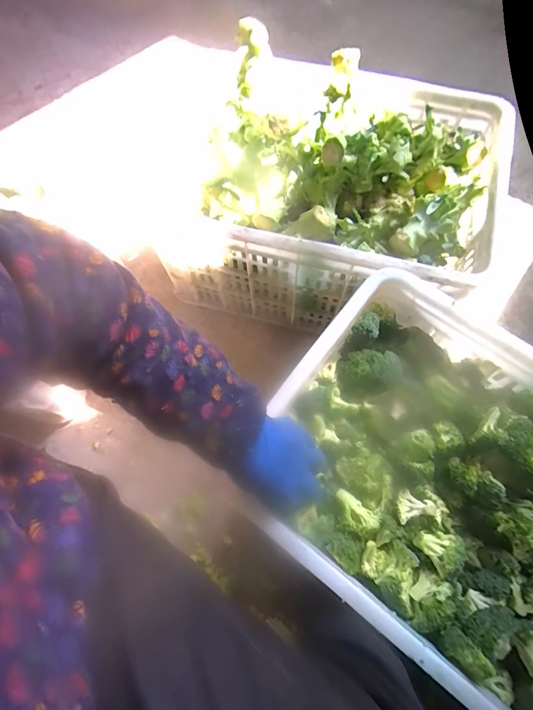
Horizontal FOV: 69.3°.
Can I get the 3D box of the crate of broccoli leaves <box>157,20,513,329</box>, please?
[{"bbox_3d":[0.106,-0.261,0.690,0.497,0.298,0.363,12,71,6],"label":"crate of broccoli leaves"}]

